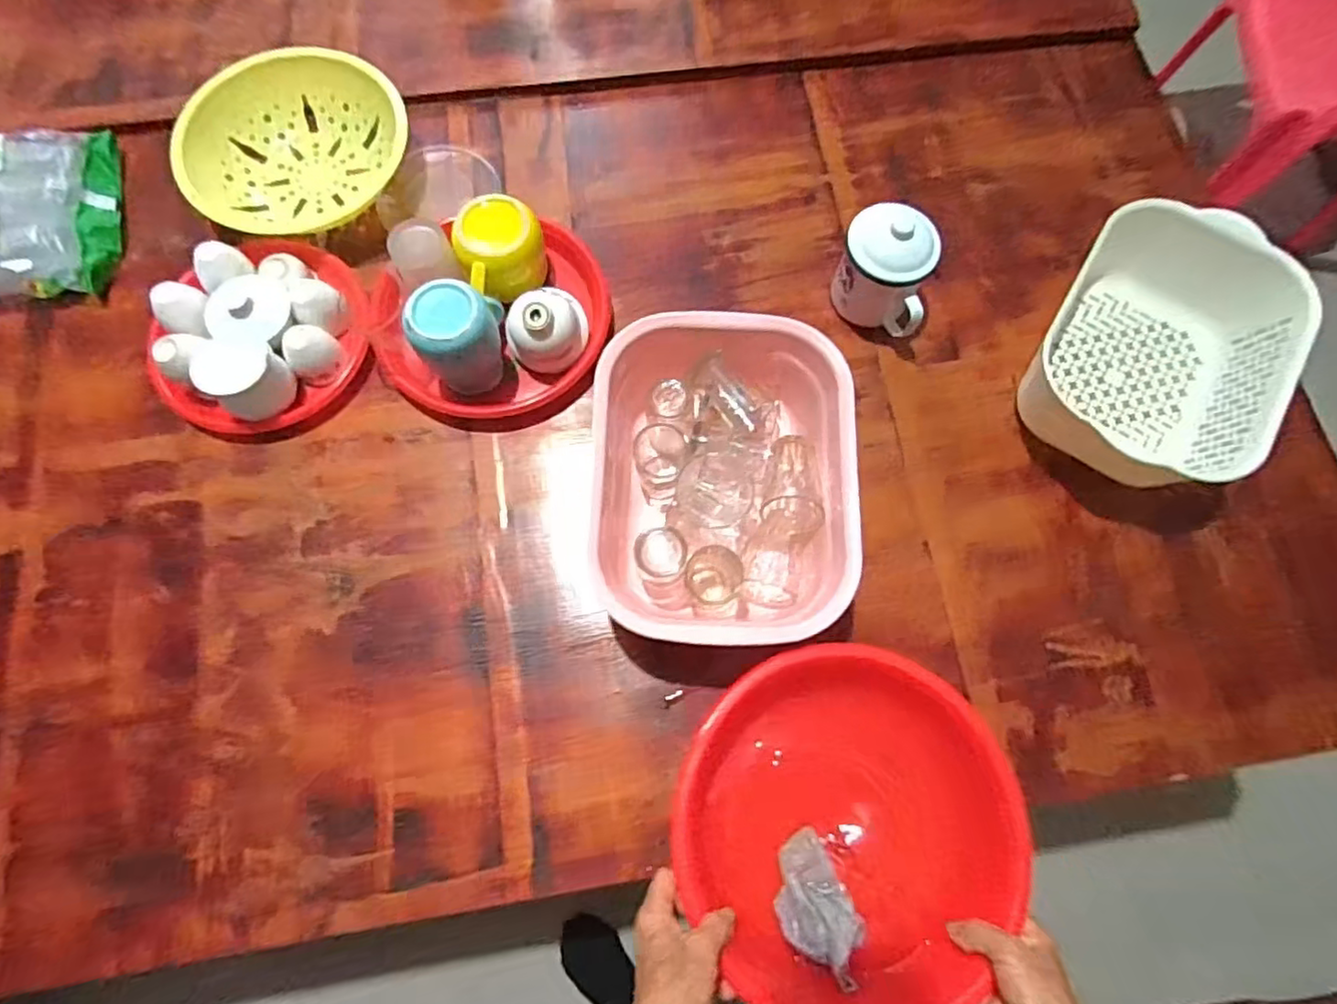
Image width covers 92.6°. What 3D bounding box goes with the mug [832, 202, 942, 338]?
[{"bbox_3d":[0.227,-0.240,0.683,0.093,0.111,0.091,16,76,4],"label":"mug"}]

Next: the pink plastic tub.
[{"bbox_3d":[0.051,-0.017,0.614,0.235,0.107,0.302,1,75,0],"label":"pink plastic tub"}]

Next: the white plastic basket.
[{"bbox_3d":[0.499,-0.160,0.668,0.209,0.109,0.285,29,77,7],"label":"white plastic basket"}]

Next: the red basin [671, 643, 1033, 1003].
[{"bbox_3d":[0.143,0.280,0.547,0.269,0.116,0.261,0,75,0],"label":"red basin"}]

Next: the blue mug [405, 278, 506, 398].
[{"bbox_3d":[-0.211,-0.170,0.653,0.074,0.108,0.079,1,74,-2],"label":"blue mug"}]

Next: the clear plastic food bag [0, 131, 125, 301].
[{"bbox_3d":[-0.744,-0.320,0.705,0.222,0.066,0.199,-11,76,-3],"label":"clear plastic food bag"}]

